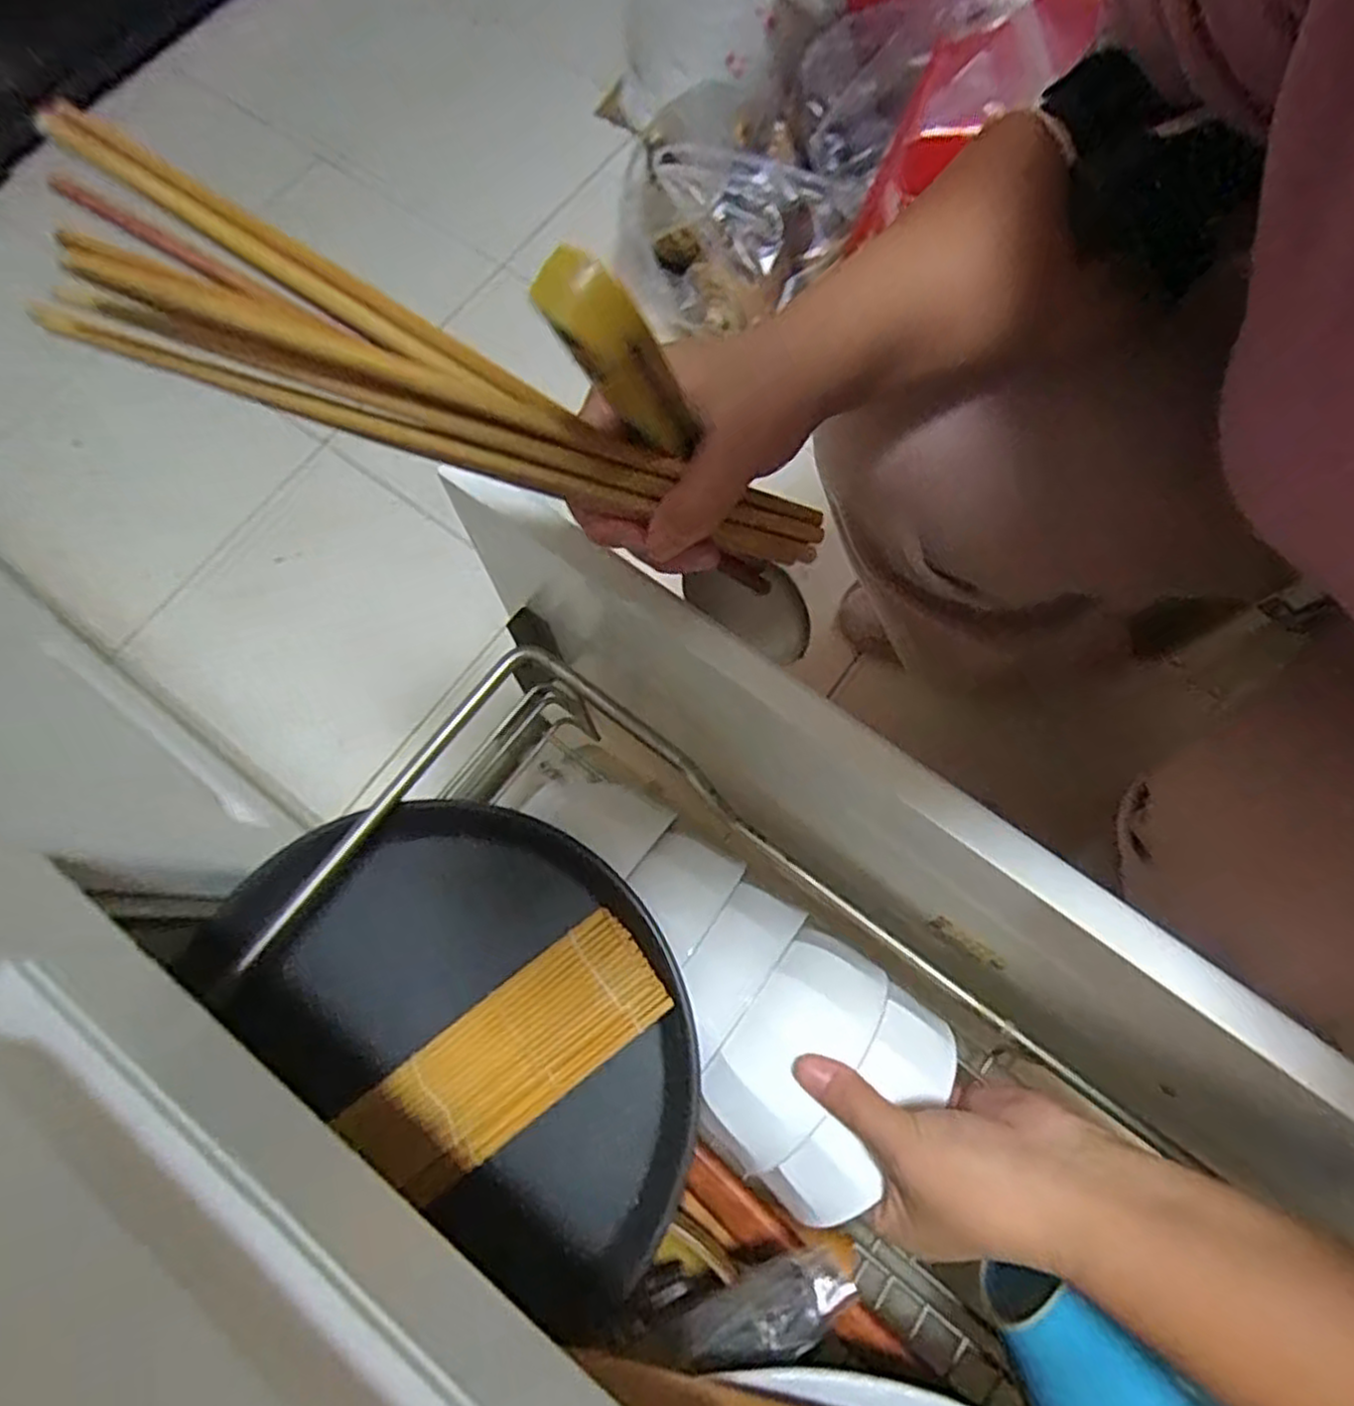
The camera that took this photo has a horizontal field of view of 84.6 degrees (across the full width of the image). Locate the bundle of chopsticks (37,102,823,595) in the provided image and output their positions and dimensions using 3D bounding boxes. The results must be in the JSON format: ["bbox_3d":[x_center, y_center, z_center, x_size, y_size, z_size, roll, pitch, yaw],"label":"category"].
[{"bbox_3d":[-0.043,-0.086,0.229,0.234,0.024,0.045,14,71,-33],"label":"bundle of chopsticks"}]

